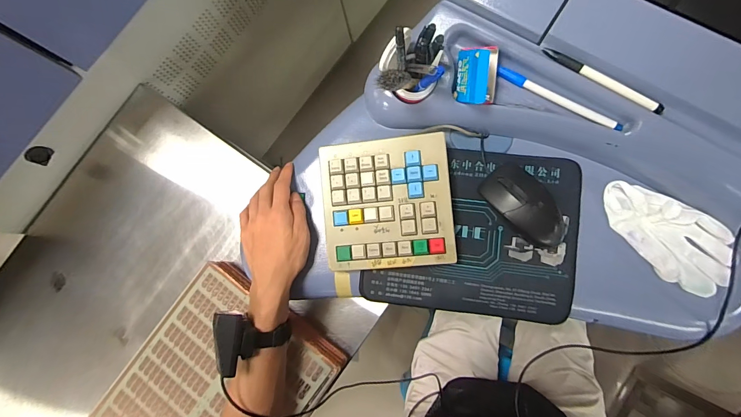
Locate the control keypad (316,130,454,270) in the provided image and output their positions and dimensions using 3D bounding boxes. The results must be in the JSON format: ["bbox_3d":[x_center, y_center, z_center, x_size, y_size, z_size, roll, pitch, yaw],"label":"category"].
[{"bbox_3d":[0.020,-0.005,0.433,0.153,0.039,0.154,-5,82,6],"label":"control keypad"}]

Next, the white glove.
[{"bbox_3d":[0.336,0.030,0.397,0.144,0.023,0.080,30,87,10],"label":"white glove"}]

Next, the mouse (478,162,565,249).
[{"bbox_3d":[0.185,-0.004,0.412,0.060,0.033,0.110,-42,80,0],"label":"mouse"}]

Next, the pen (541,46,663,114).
[{"bbox_3d":[0.245,-0.137,0.368,0.132,0.008,0.012,34,88,10],"label":"pen"}]

